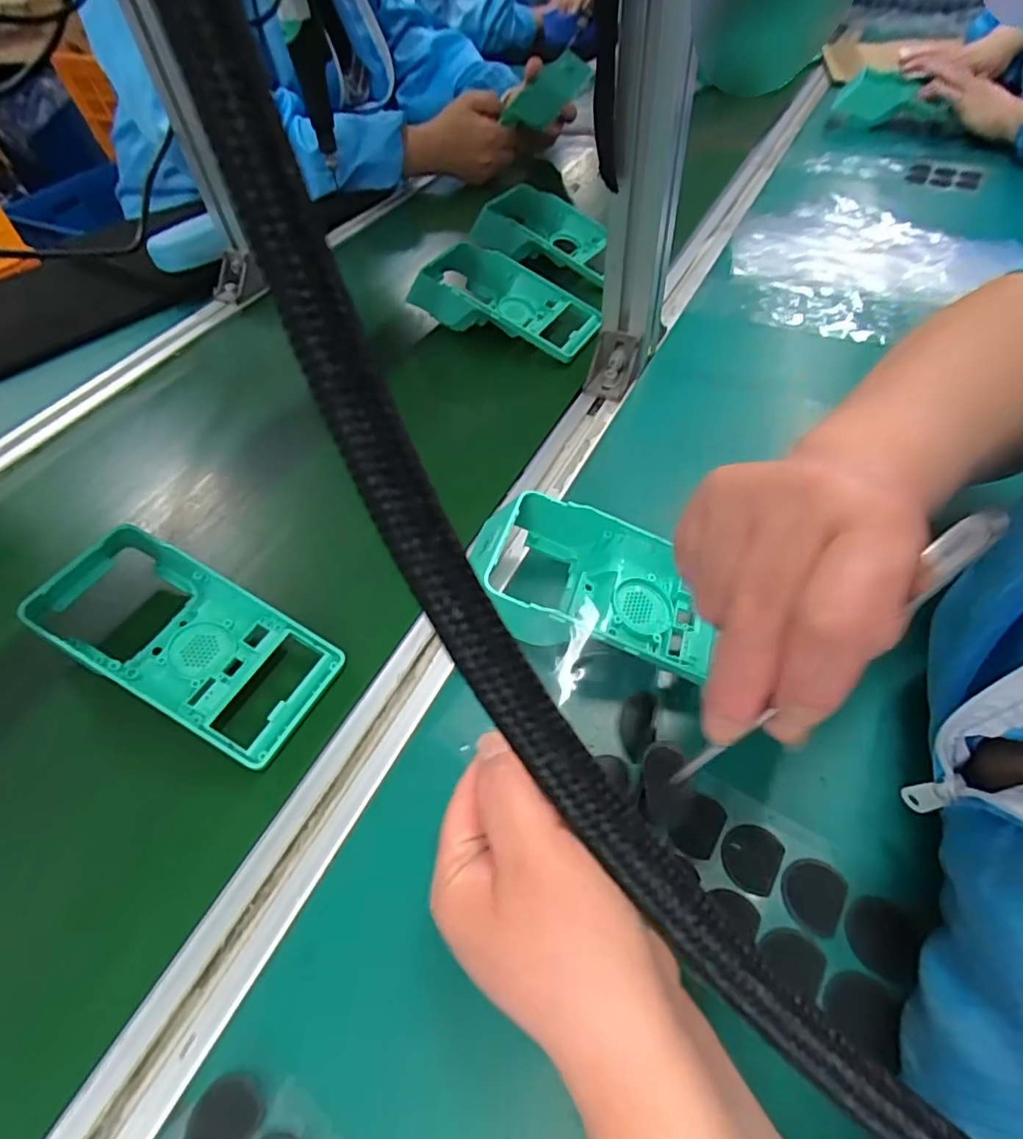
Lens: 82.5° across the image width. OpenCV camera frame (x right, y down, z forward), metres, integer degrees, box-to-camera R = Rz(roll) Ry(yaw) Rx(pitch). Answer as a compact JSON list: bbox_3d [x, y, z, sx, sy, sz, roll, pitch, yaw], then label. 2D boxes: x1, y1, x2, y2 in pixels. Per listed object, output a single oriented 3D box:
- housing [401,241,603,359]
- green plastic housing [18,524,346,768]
[{"bbox_3d":[-0.005,-0.264,0.567,0.182,0.047,0.089,22,55,19],"label":"housing"},{"bbox_3d":[-0.198,0.036,0.346,0.183,0.051,0.089,25,57,22],"label":"green plastic housing"}]

